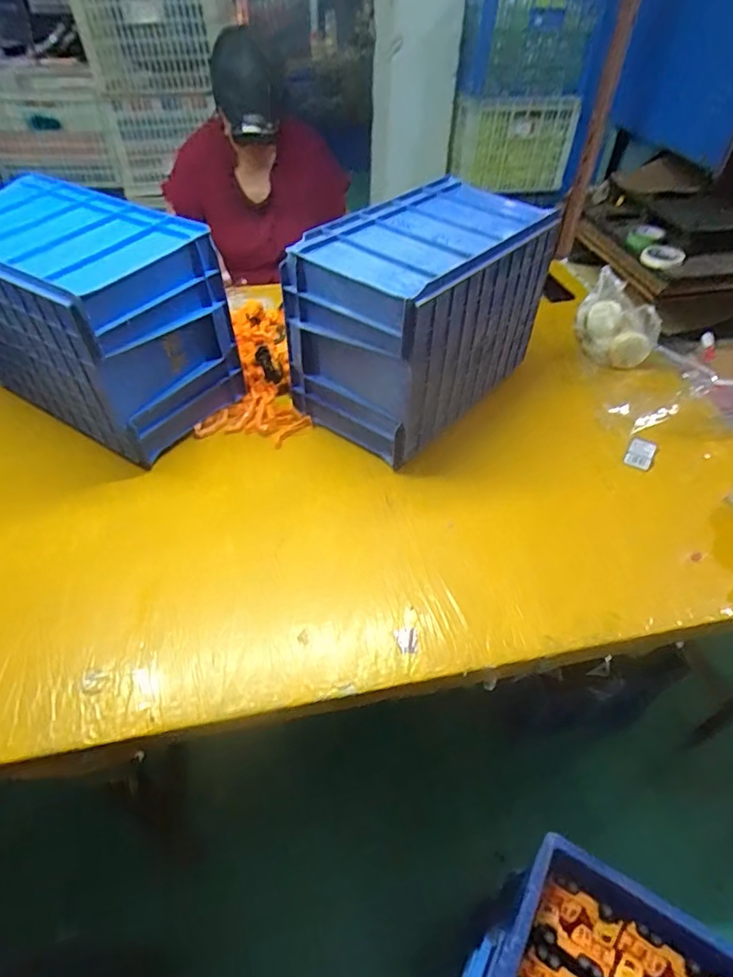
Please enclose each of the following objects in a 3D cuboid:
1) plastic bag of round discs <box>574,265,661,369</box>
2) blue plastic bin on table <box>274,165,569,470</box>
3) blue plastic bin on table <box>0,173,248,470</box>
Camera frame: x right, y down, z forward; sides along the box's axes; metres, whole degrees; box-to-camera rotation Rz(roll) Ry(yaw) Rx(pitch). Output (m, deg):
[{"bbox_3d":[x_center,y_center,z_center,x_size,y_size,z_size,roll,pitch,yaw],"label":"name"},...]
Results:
[{"bbox_3d":[0.583,-0.391,1.267,0.095,0.144,0.221,-4,47,-5],"label":"plastic bag of round discs"},{"bbox_3d":[0.114,-0.341,1.055,0.291,0.330,0.480,31,54,25],"label":"blue plastic bin on table"},{"bbox_3d":[-0.531,-0.341,1.015,0.503,0.321,0.276,27,52,22],"label":"blue plastic bin on table"}]

